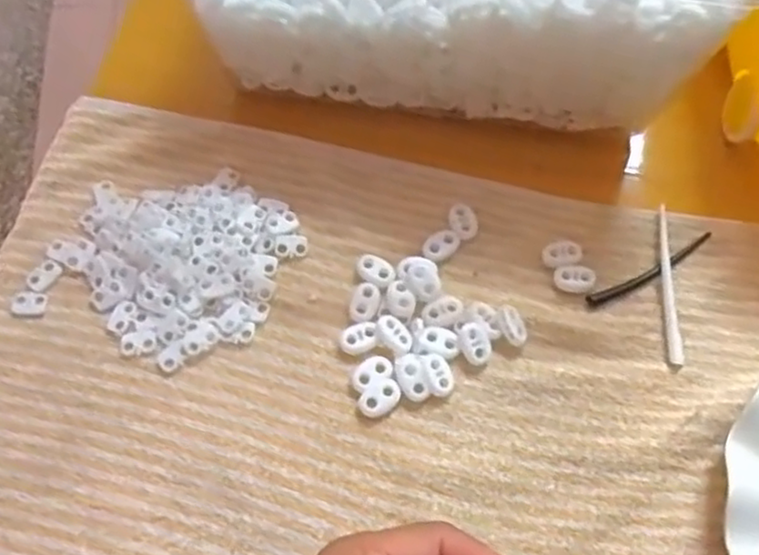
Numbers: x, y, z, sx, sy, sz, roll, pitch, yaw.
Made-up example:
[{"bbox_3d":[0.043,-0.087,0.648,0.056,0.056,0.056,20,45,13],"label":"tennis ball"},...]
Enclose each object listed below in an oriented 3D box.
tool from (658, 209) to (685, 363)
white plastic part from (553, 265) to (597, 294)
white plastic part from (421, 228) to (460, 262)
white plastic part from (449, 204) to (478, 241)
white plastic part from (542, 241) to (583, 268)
[{"bbox_3d":[0.158,0.002,0.396,0.008,0.007,0.092,3,65,0],"label":"tool"},{"bbox_3d":[0.107,0.001,0.395,0.022,0.004,0.016,6,65,2],"label":"white plastic part"},{"bbox_3d":[0.033,-0.018,0.404,0.024,0.004,0.015,-40,72,-18],"label":"white plastic part"},{"bbox_3d":[0.048,-0.031,0.410,0.016,0.004,0.021,-6,65,-4],"label":"white plastic part"},{"bbox_3d":[0.102,-0.014,0.403,0.023,0.004,0.014,-8,65,-5],"label":"white plastic part"}]

